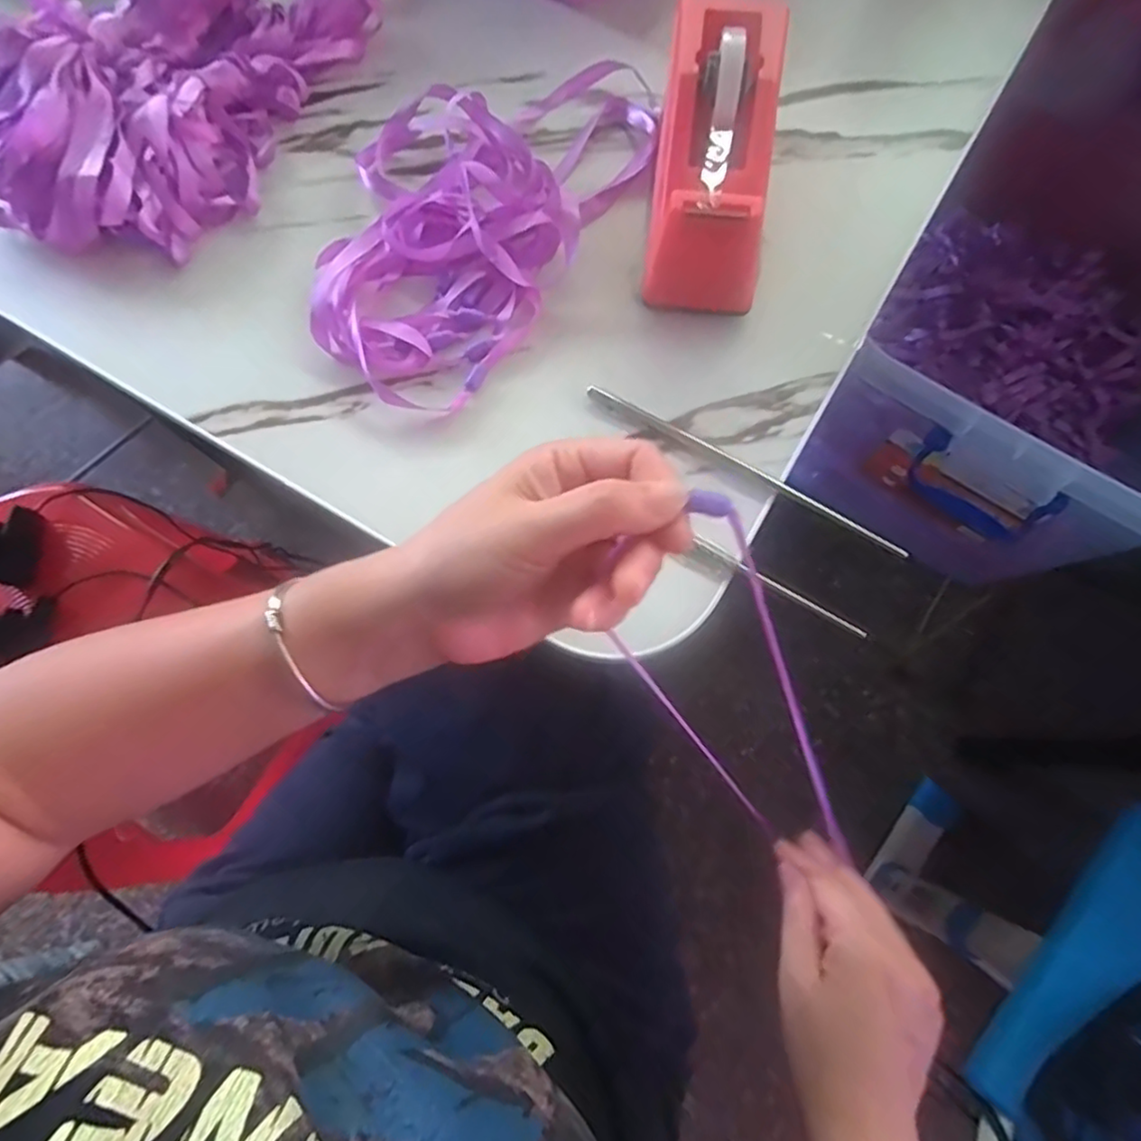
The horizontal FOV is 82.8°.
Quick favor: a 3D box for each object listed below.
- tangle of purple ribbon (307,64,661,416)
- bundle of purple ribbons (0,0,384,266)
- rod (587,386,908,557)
[{"bbox_3d":[-0.058,-0.219,0.376,0.145,0.027,0.250,32,79,8],"label":"tangle of purple ribbon"},{"bbox_3d":[-0.250,-0.298,0.391,0.166,0.050,0.237,25,78,7],"label":"bundle of purple ribbons"},{"bbox_3d":[0.091,-0.055,0.343,0.184,0.004,0.007,30,79,8],"label":"rod"}]

